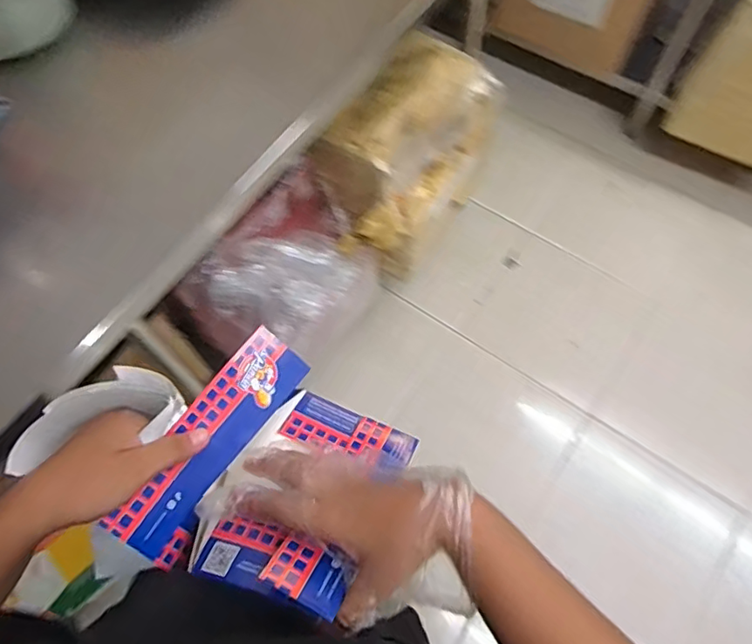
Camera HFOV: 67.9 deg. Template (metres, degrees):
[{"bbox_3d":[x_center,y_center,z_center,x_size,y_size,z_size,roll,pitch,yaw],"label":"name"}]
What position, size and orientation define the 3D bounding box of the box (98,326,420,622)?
[{"bbox_3d":[-0.068,0.118,0.419,0.149,0.090,0.169,25,66,12],"label":"box"}]

